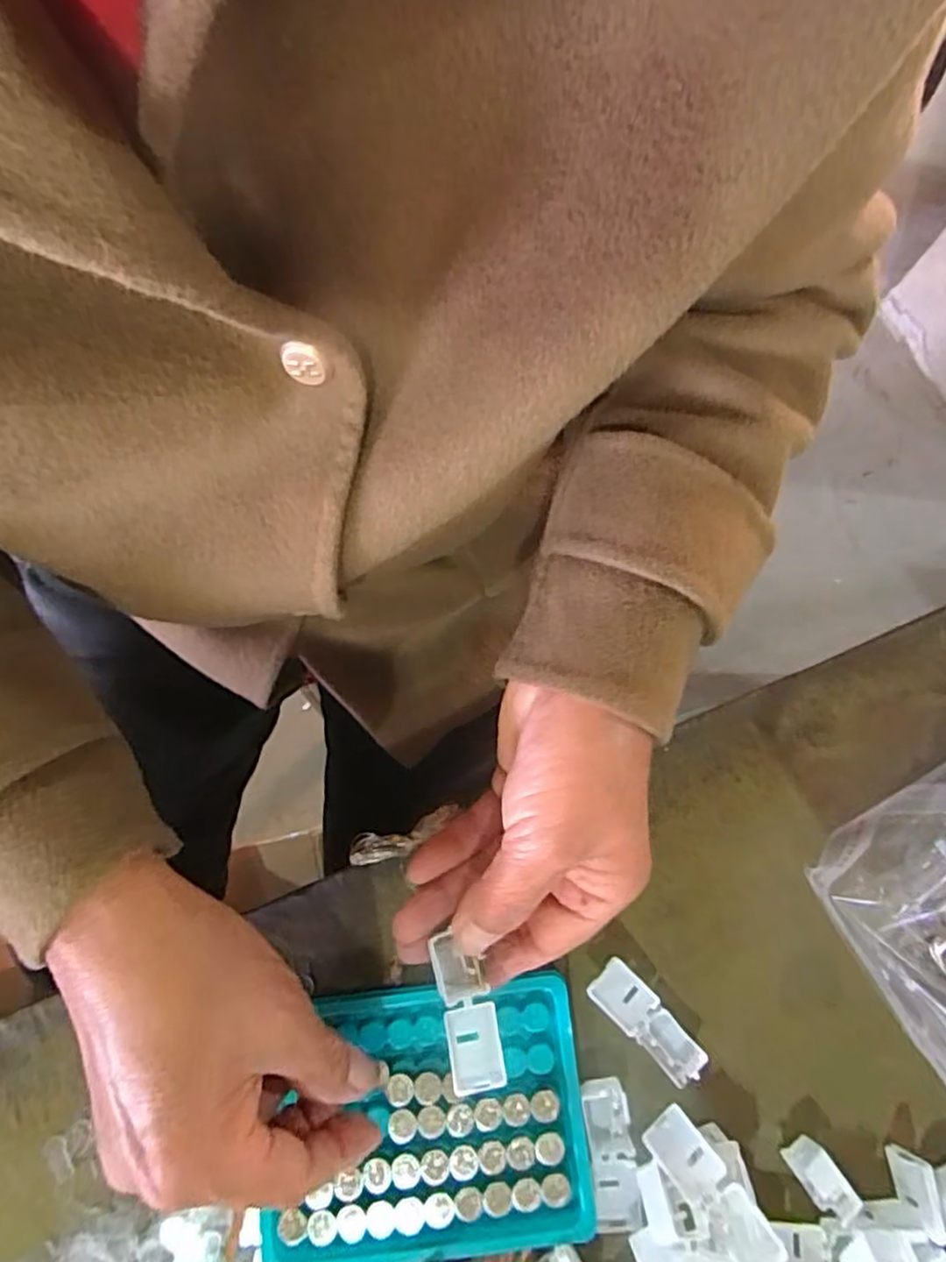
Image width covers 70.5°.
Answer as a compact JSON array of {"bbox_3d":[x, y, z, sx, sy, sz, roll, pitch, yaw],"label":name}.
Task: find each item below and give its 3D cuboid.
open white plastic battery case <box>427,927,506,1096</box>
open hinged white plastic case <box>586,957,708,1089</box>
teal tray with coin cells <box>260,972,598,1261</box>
[{"bbox_3d":[-0.003,0.142,0.250,0.020,0.010,0.051,-18,65,-4],"label":"open white plastic battery case"},{"bbox_3d":[0.072,0.162,0.279,0.053,0.013,0.020,43,80,10],"label":"open hinged white plastic case"},{"bbox_3d":[-0.019,0.195,0.268,0.124,0.009,0.093,-6,75,-1],"label":"teal tray with coin cells"}]

